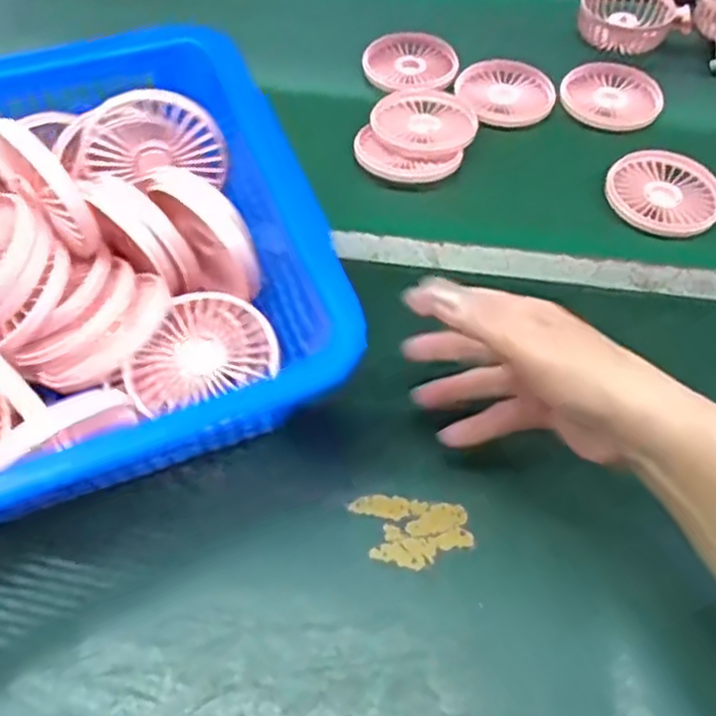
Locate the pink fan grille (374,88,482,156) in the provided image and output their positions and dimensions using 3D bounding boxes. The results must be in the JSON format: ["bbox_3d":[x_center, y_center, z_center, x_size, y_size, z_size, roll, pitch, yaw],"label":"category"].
[{"bbox_3d":[0.058,-0.201,0.601,0.082,0.014,0.083,0,55,0],"label":"pink fan grille"}]

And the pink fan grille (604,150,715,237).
[{"bbox_3d":[0.246,-0.133,0.560,0.085,0.013,0.089,37,62,23],"label":"pink fan grille"}]

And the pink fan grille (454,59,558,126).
[{"bbox_3d":[0.135,-0.239,0.634,0.088,0.011,0.088,0,55,0],"label":"pink fan grille"}]

